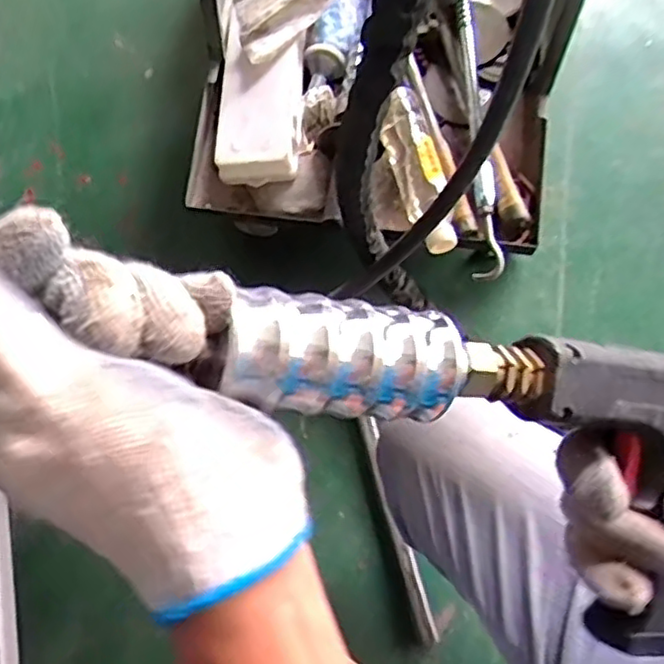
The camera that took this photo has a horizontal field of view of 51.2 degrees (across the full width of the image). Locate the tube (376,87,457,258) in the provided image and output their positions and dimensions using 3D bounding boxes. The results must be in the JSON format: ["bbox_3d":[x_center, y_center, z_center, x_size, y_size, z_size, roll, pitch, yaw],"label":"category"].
[{"bbox_3d":[0.105,-0.187,0.815,0.055,0.045,0.205,-15,74,-7],"label":"tube"}]

